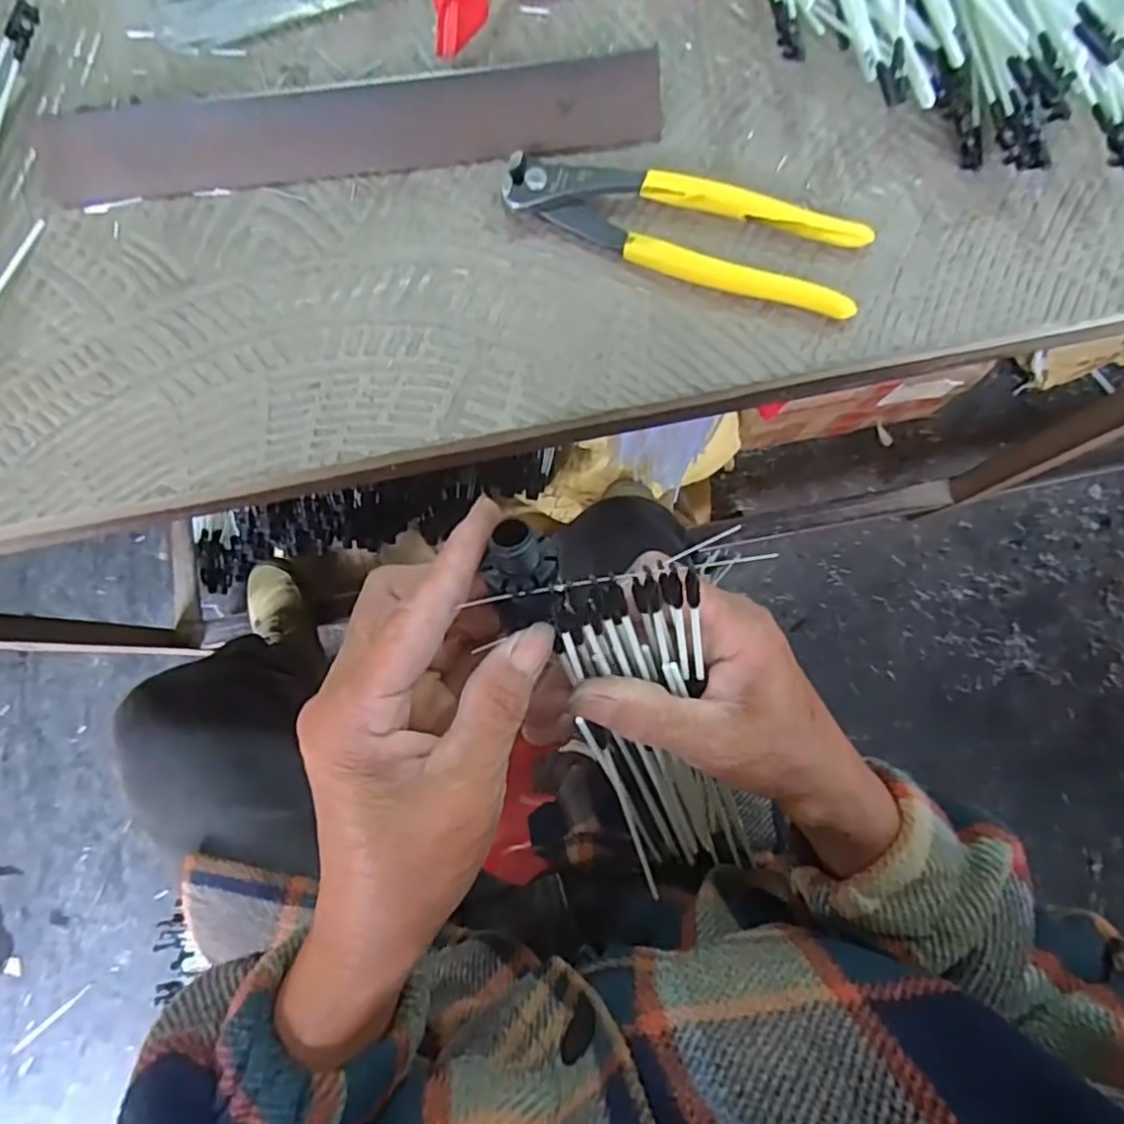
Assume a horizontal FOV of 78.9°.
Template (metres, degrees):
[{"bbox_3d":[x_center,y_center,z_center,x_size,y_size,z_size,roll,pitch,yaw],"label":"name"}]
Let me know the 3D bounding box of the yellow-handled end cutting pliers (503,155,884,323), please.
[{"bbox_3d":[0.055,-0.152,0.311,0.163,0.015,0.043,16,80,2],"label":"yellow-handled end cutting pliers"}]

